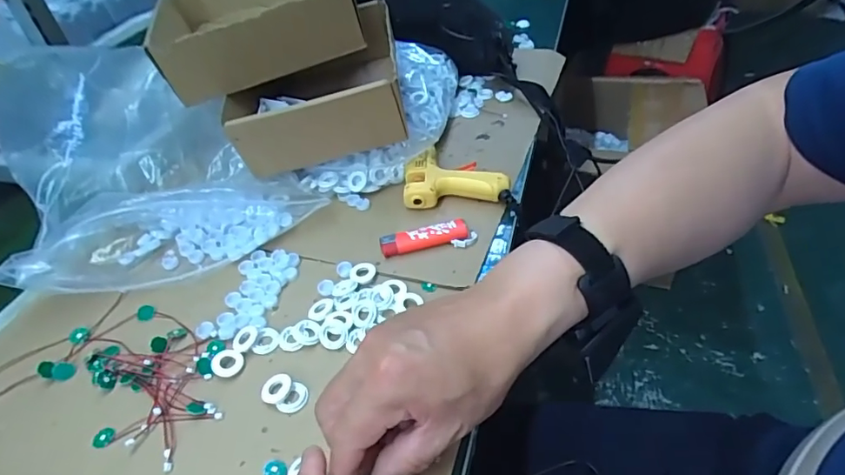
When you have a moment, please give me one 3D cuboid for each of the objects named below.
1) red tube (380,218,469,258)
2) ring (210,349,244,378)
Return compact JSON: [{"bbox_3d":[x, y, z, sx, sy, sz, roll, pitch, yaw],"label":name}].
[{"bbox_3d":[0.002,0.000,0.473,0.081,0.011,0.023,-13,42,-7],"label":"red tube"},{"bbox_3d":[-0.151,0.097,0.393,0.023,0.006,0.023,-4,42,3],"label":"ring"}]

